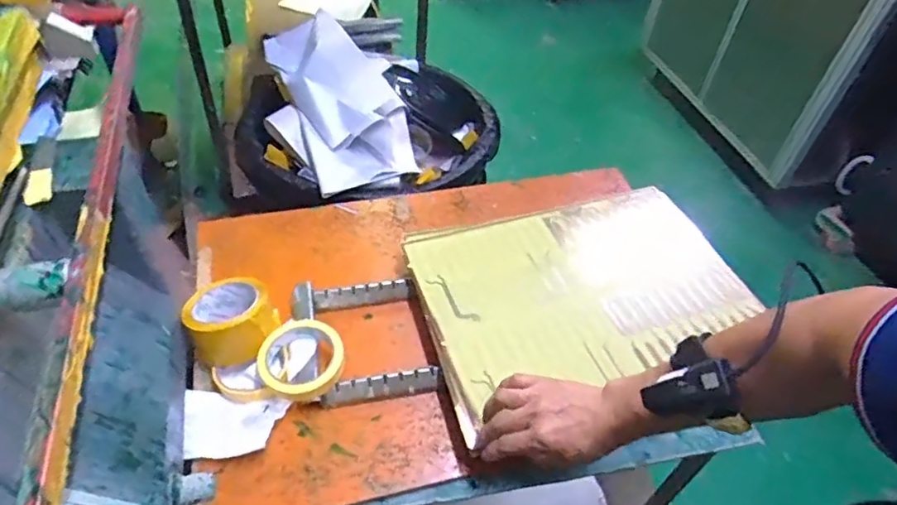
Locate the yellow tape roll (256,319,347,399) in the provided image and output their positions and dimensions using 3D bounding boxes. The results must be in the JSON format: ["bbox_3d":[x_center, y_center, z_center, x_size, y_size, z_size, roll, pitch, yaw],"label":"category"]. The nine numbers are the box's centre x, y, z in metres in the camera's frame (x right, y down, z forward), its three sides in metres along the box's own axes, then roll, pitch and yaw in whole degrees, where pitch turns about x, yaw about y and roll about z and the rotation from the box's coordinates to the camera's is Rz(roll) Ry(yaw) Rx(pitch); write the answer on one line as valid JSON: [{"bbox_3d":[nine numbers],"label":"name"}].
[{"bbox_3d":[-0.178,0.128,0.696,0.093,0.023,0.102,3,47,-3],"label":"yellow tape roll"}]

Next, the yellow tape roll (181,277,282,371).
[{"bbox_3d":[-0.266,0.080,0.716,0.099,0.063,0.108,3,47,-3],"label":"yellow tape roll"}]

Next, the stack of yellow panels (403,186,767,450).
[{"bbox_3d":[0.176,0.033,0.800,0.443,0.026,0.302,-14,50,-18],"label":"stack of yellow panels"}]

